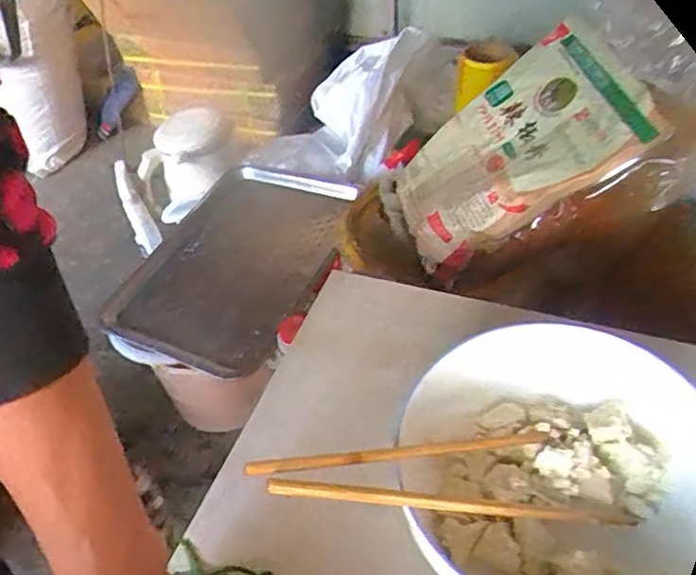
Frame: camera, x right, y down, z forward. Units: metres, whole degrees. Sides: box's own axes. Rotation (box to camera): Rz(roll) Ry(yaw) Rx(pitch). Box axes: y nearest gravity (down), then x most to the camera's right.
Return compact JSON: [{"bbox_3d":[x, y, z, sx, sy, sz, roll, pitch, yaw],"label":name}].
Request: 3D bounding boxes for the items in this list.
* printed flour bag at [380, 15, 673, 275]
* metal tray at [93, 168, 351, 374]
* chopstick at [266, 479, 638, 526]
[{"bbox_3d":[0.164,-0.155,0.694,0.309,0.072,0.206,-35,48,30],"label":"printed flour bag"},{"bbox_3d":[-0.166,-0.040,0.889,0.290,0.041,0.345,19,64,27],"label":"metal tray"},{"bbox_3d":[0.062,0.120,0.336,0.214,0.010,0.009,11,43,-15],"label":"chopstick"}]

